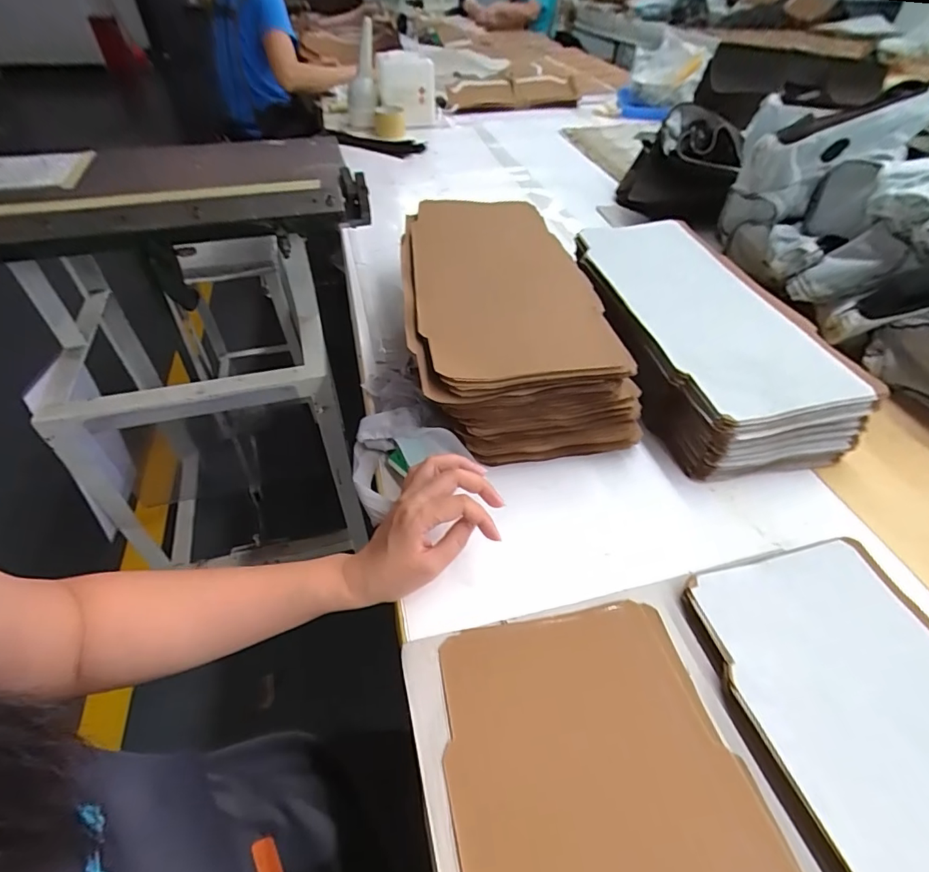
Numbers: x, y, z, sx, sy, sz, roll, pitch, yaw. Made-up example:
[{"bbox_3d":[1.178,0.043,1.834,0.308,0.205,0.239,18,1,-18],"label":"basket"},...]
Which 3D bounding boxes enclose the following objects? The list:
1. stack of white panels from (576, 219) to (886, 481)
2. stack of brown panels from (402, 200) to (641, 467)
[{"bbox_3d":[0.281,-0.151,0.628,0.228,0.113,0.438,-3,45,-4],"label":"stack of white panels"},{"bbox_3d":[0.035,-0.158,0.621,0.227,0.108,0.426,-8,46,-9],"label":"stack of brown panels"}]

